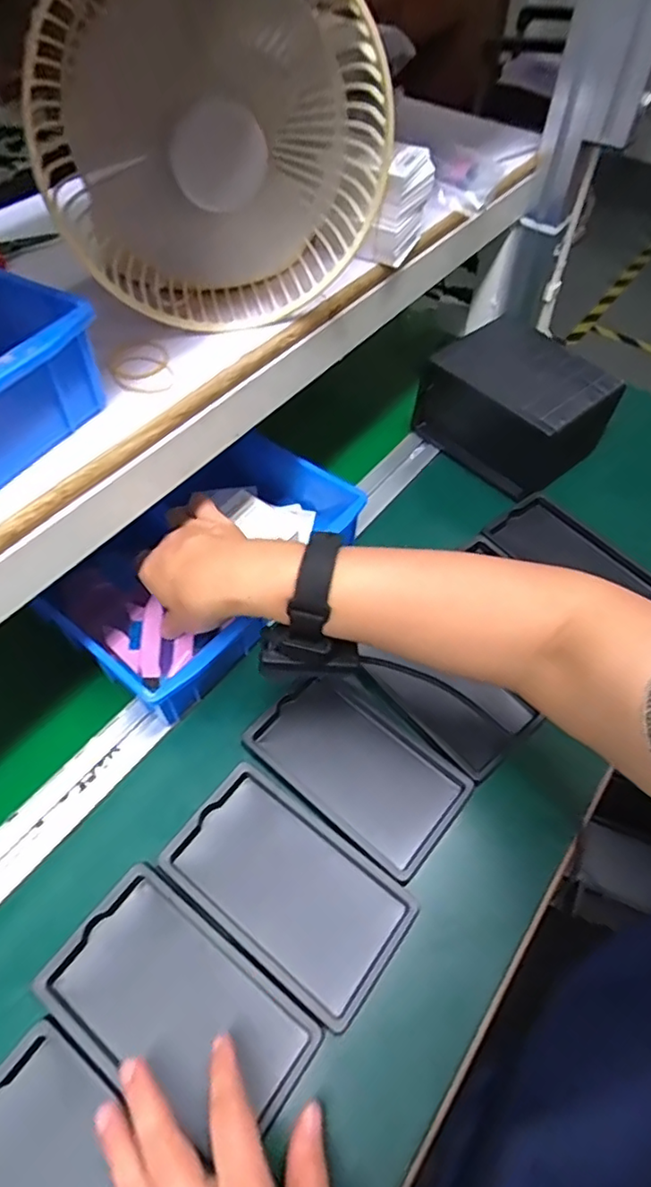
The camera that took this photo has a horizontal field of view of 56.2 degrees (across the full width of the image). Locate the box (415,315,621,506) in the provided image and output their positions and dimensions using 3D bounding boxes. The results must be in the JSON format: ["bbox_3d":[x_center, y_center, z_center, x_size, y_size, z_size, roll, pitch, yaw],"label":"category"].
[{"bbox_3d":[0.212,-0.206,0.667,0.151,0.105,0.170,-34,60,-22],"label":"box"}]

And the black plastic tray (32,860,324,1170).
[{"bbox_3d":[-0.090,0.258,0.379,0.157,0.030,0.091,33,61,19],"label":"black plastic tray"}]

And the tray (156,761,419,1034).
[{"bbox_3d":[-0.026,0.205,0.426,0.160,0.029,0.093,34,61,19],"label":"tray"}]

